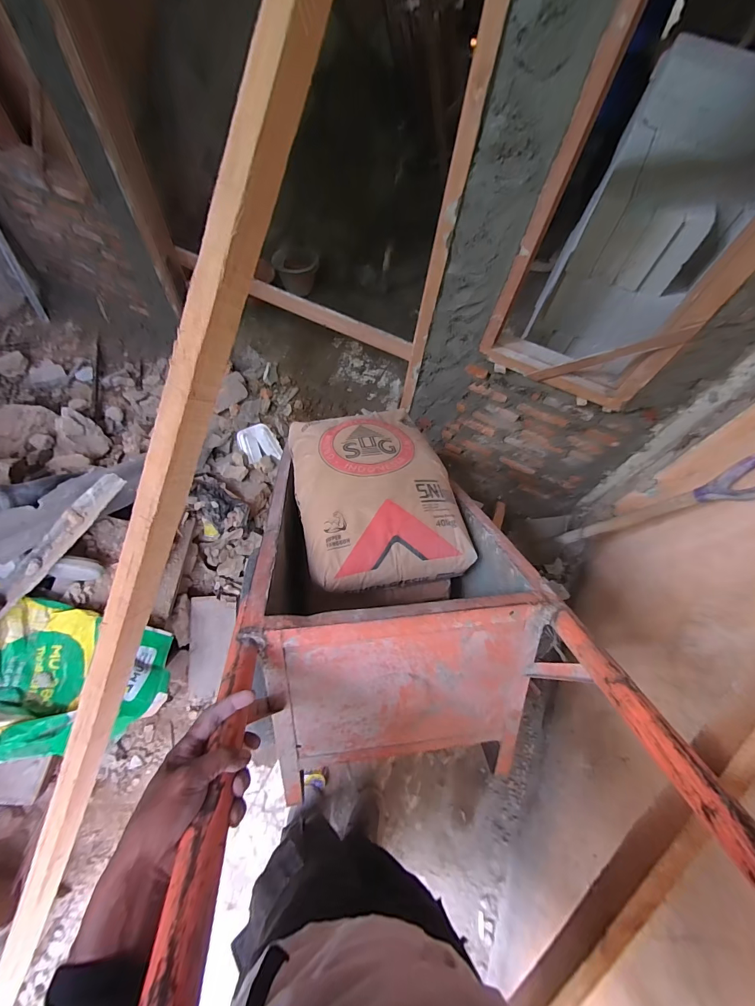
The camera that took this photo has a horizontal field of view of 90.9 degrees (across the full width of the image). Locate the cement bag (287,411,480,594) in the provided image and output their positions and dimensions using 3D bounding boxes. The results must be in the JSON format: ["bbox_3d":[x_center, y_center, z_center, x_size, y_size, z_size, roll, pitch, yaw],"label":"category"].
[{"bbox_3d":[-0.019,-0.053,0.936,0.382,0.113,0.528,-13,61,-7],"label":"cement bag"}]

